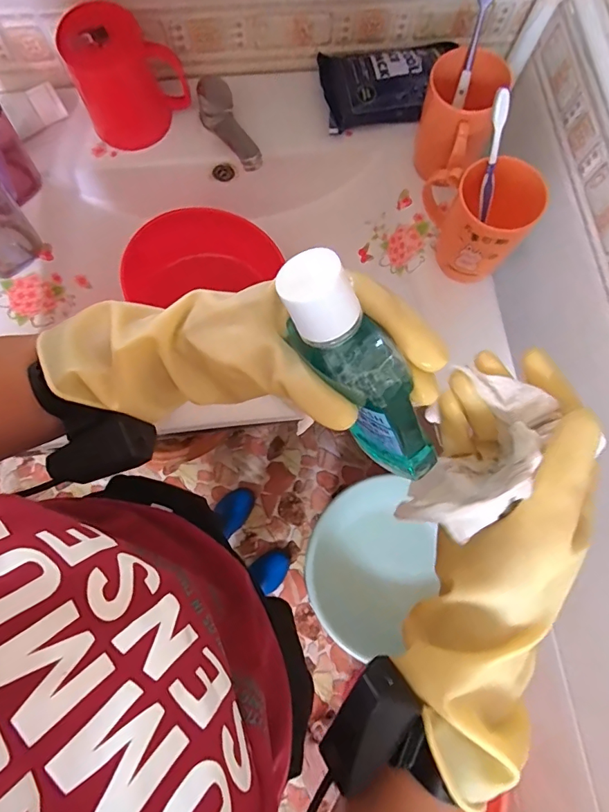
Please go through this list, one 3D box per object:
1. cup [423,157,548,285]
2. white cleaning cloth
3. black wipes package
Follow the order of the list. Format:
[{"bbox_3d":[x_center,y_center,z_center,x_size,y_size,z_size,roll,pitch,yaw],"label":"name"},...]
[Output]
[{"bbox_3d":[0.181,-0.198,0.481,0.079,0.108,0.105,-21,79,-8],"label":"cup"},{"bbox_3d":[0.100,0.027,0.279,0.099,0.075,0.069,-34,80,-8],"label":"white cleaning cloth"},{"bbox_3d":[0.105,-0.401,0.563,0.161,0.032,0.104,-7,77,-5],"label":"black wipes package"}]

